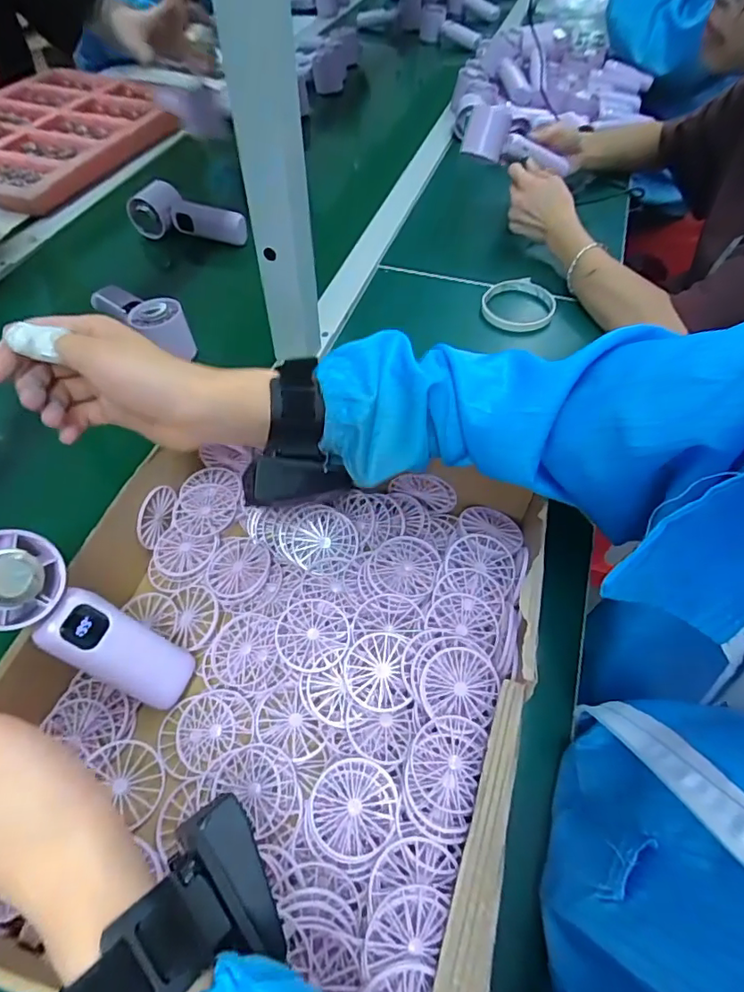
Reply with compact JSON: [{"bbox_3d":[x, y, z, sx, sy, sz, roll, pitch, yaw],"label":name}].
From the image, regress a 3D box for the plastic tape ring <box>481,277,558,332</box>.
[{"bbox_3d":[0.174,-0.225,0.634,0.081,0.018,0.085,1,53,-2],"label":"plastic tape ring"}]

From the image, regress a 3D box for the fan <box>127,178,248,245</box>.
[{"bbox_3d":[-0.243,-0.378,0.719,0.158,0.060,0.038,8,53,3],"label":"fan"}]

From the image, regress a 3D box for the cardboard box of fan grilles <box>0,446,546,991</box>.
[{"bbox_3d":[-0.066,0.102,0.351,0.314,0.086,0.346,13,54,7],"label":"cardboard box of fan grilles"}]

